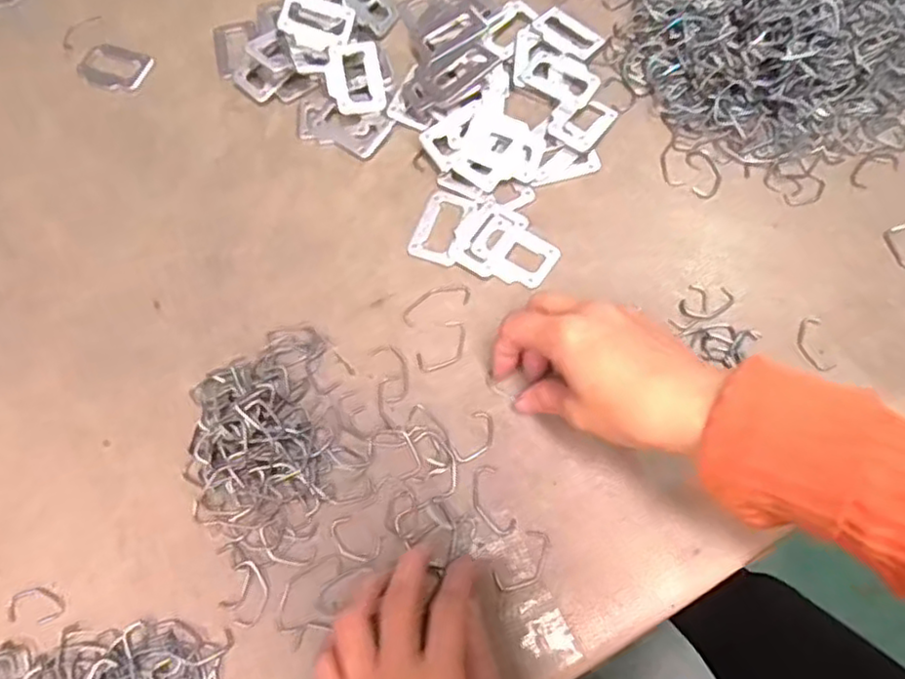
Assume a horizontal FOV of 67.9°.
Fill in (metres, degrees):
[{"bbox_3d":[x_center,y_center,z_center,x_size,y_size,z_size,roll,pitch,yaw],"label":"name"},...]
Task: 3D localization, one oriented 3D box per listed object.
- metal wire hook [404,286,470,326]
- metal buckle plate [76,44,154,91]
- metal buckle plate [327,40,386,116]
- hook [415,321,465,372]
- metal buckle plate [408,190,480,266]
[{"bbox_3d":[-0.011,-0.024,0.421,0.044,0.004,0.018,-22,68,-7],"label":"metal wire hook"},{"bbox_3d":[-0.251,-0.203,0.500,0.050,0.006,0.036,17,68,9],"label":"metal buckle plate"},{"bbox_3d":[-0.069,-0.185,0.472,0.037,0.007,0.055,-9,81,-6],"label":"metal buckle plate"},{"bbox_3d":[-0.004,0.005,0.409,0.021,0.004,0.039,37,73,16],"label":"hook"},{"bbox_3d":[-0.007,-0.074,0.440,0.032,0.004,0.052,17,68,9],"label":"metal buckle plate"}]

